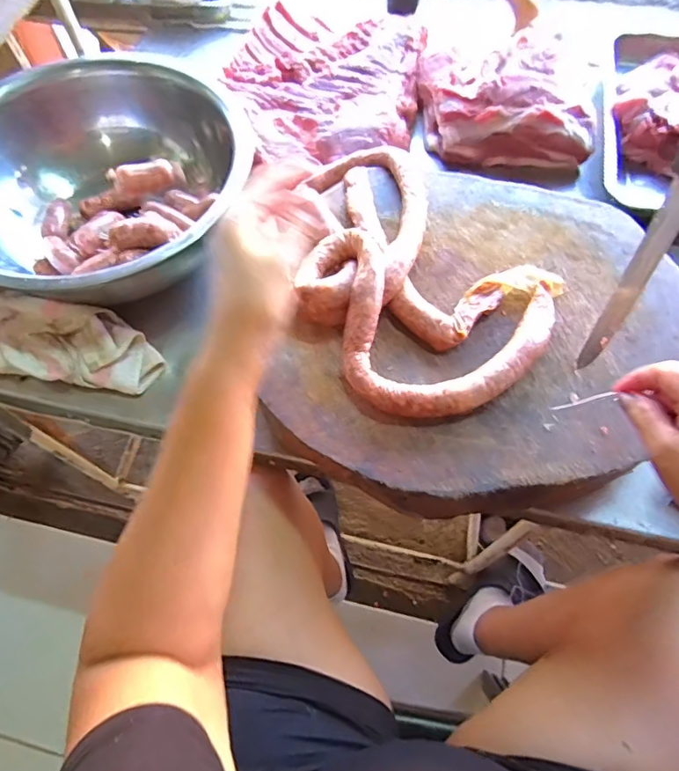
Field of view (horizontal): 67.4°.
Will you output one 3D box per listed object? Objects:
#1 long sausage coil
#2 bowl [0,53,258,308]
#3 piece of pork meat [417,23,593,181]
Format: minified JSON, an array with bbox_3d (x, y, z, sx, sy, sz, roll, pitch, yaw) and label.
[{"bbox_3d":[0.051,-0.131,0.522,0.235,0.059,0.348,-37,67,-16],"label":"long sausage coil"},{"bbox_3d":[-0.306,-0.251,0.633,0.346,0.141,0.346,-1,65,1],"label":"bowl"},{"bbox_3d":[0.243,-0.426,0.754,0.244,0.088,0.207,7,65,5],"label":"piece of pork meat"}]

